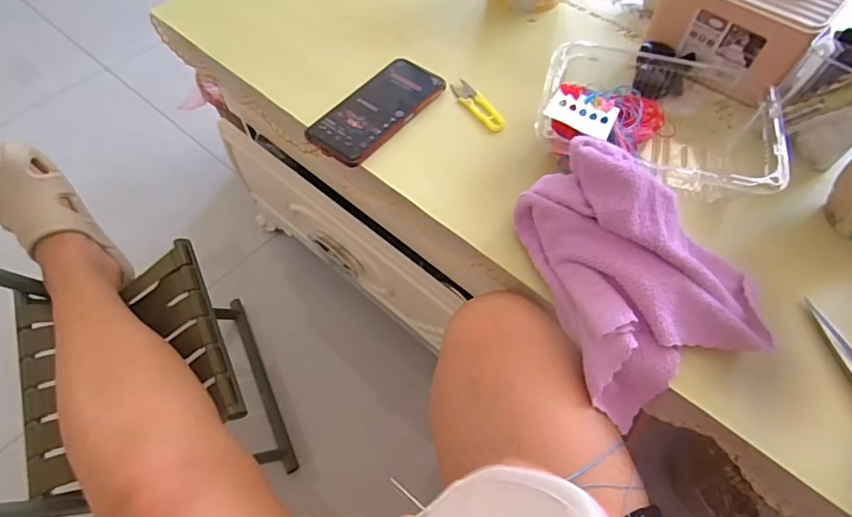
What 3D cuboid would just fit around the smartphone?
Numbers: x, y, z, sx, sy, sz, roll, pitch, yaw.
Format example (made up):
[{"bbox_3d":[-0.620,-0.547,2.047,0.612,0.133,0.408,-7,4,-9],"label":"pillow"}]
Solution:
[{"bbox_3d":[-0.055,-0.171,0.557,0.083,0.016,0.165,36,64,20],"label":"smartphone"}]

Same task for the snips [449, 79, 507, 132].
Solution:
[{"bbox_3d":[0.060,-0.177,0.570,0.026,0.006,0.089,-28,62,-17],"label":"snips"}]

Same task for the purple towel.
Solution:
[{"bbox_3d":[0.189,0.006,0.426,0.160,0.122,0.195,-16,59,-10],"label":"purple towel"}]

